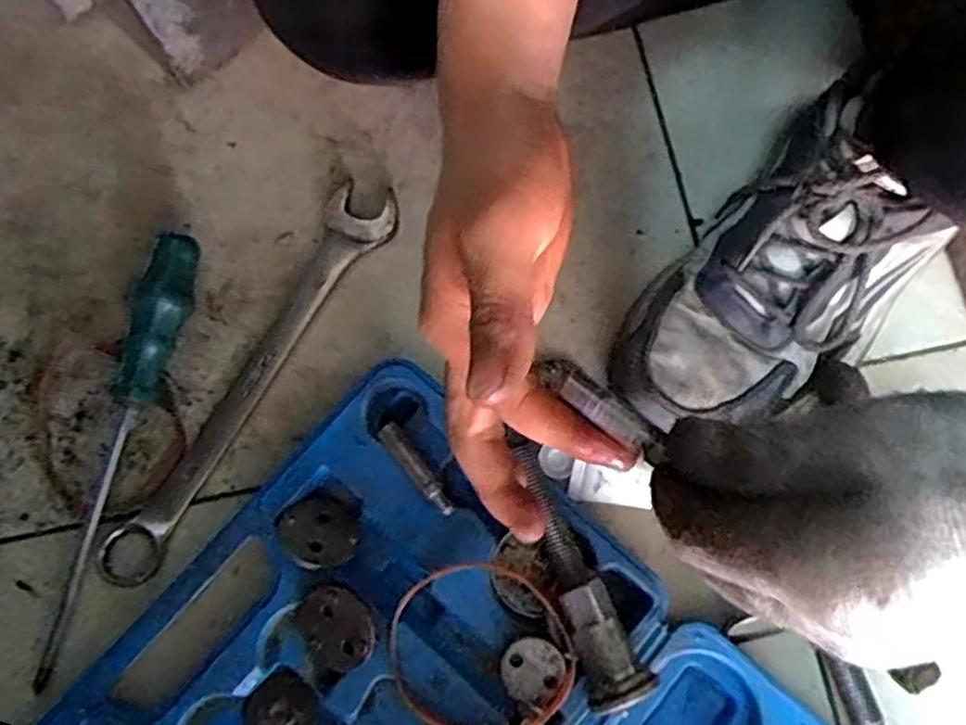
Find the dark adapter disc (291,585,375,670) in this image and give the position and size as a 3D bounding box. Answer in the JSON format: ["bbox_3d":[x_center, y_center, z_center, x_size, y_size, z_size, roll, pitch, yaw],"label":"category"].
[{"bbox_3d":[-0.070,0.126,0.361,0.041,0.008,0.037,47,107,7],"label":"dark adapter disc"}]

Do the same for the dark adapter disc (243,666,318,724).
[{"bbox_3d":[-0.100,0.172,0.368,0.035,0.004,0.034,0,77,1],"label":"dark adapter disc"}]

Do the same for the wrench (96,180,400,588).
[{"bbox_3d":[-0.126,0.008,0.418,0.039,0.013,0.253,28,79,7],"label":"wrench"}]

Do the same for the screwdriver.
[{"bbox_3d":[-0.198,0.046,0.399,0.034,0.029,0.241,11,78,4],"label":"screwdriver"}]

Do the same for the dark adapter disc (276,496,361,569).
[{"bbox_3d":[-0.084,0.085,0.377,0.040,0.006,0.033,33,80,8],"label":"dark adapter disc"}]

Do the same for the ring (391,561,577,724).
[{"bbox_3d":[0.000,0.138,0.359,0.086,0.018,0.083,0,77,1],"label":"ring"}]

